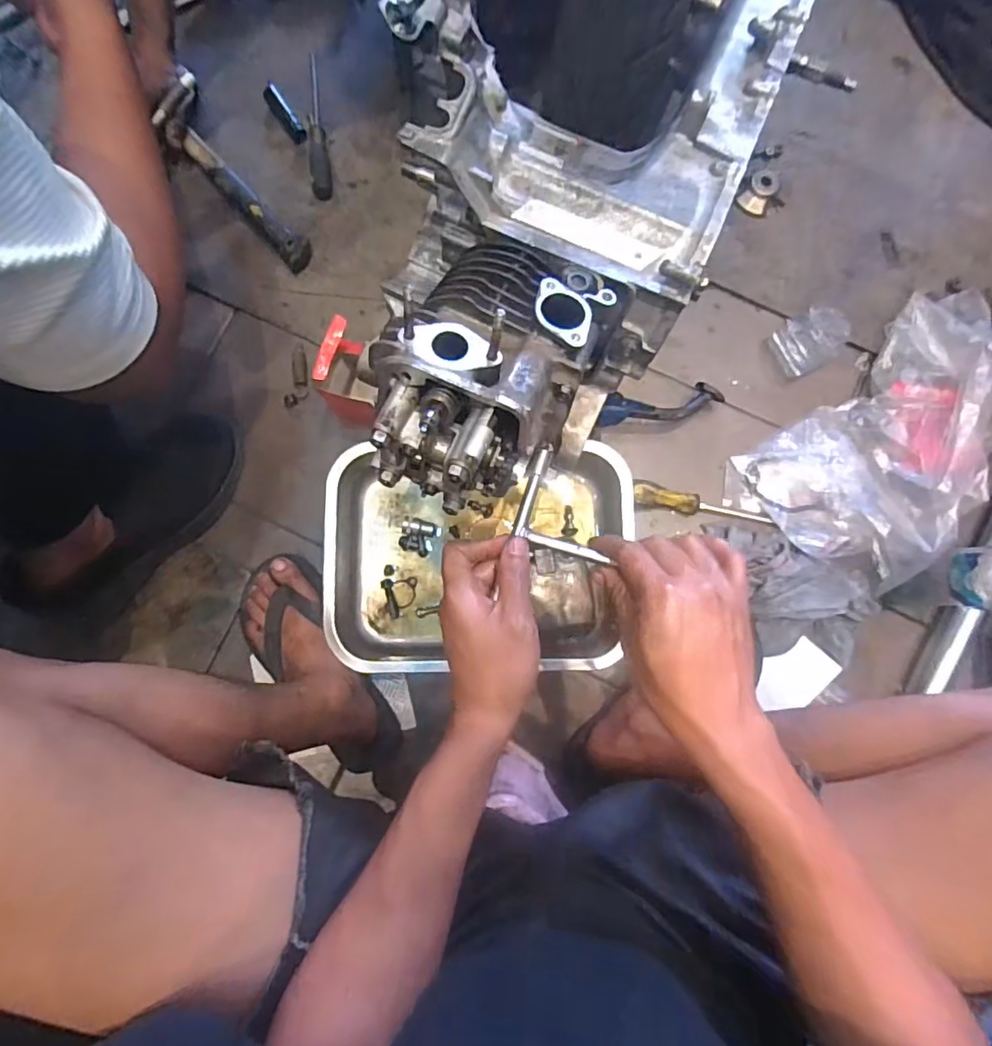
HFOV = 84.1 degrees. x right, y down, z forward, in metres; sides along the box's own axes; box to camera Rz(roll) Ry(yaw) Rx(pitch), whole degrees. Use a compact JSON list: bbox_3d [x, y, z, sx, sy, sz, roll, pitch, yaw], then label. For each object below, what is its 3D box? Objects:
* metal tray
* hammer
[{"bbox_3d":[-0.016,0.041,0.641,0.344,0.077,0.244,-2,83,-1],"label":"metal tray"},{"bbox_3d":[-0.354,-0.449,0.709,0.086,0.058,0.294,-35,85,-4],"label":"hammer"}]

